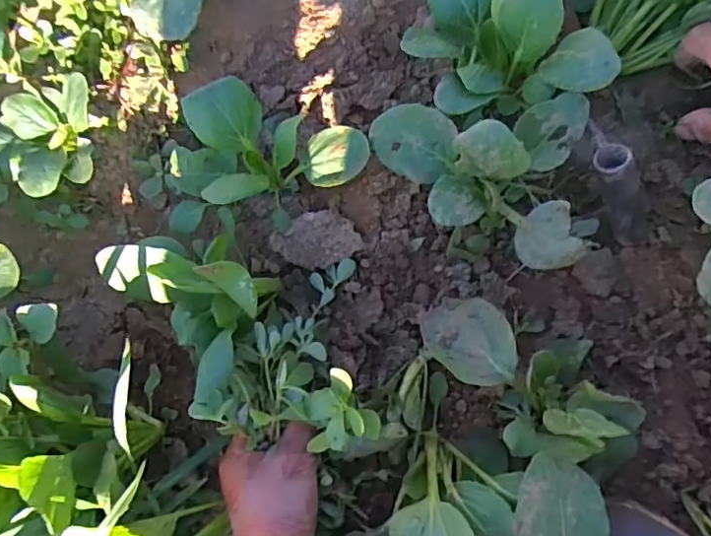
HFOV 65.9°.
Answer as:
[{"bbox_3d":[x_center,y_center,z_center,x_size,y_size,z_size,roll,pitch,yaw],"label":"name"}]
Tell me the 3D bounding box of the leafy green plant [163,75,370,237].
[{"bbox_3d":[-0.071,-0.080,0.429,0.148,0.090,0.093,21,87,6],"label":"leafy green plant"}]

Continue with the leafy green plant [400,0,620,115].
[{"bbox_3d":[0.099,-0.159,0.400,0.117,0.113,0.134,-20,84,3],"label":"leafy green plant"}]

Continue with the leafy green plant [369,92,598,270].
[{"bbox_3d":[0.087,-0.060,0.400,0.144,0.093,0.116,0,85,5],"label":"leafy green plant"}]

